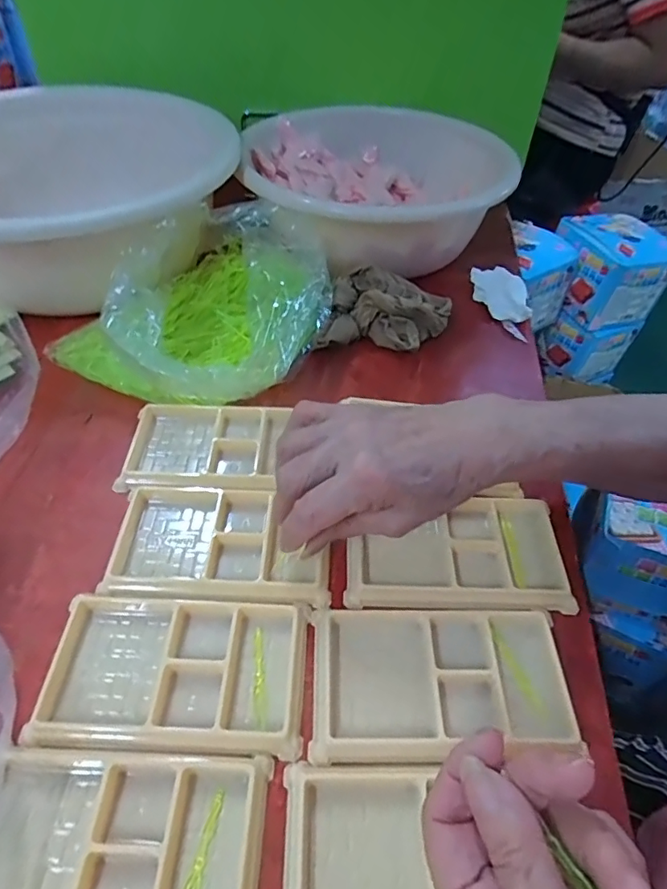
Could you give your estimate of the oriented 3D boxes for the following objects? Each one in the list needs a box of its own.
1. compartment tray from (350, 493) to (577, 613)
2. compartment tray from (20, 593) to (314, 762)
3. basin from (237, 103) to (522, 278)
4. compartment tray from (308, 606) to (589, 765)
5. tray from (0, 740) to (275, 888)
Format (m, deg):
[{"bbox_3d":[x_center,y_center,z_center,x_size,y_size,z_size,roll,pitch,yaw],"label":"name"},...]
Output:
[{"bbox_3d":[0.077,0.065,0.340,0.134,0.013,0.078,3,48,-1],"label":"compartment tray"},{"bbox_3d":[-0.082,0.119,0.288,0.133,0.009,0.080,4,48,0],"label":"compartment tray"},{"bbox_3d":[0.034,-0.262,0.573,0.265,0.103,0.240,16,49,11],"label":"basin"},{"bbox_3d":[0.060,0.125,0.287,0.137,0.010,0.078,1,48,-2],"label":"compartment tray"},{"bbox_3d":[-0.097,0.177,0.233,0.130,0.009,0.077,3,48,0],"label":"tray"}]

